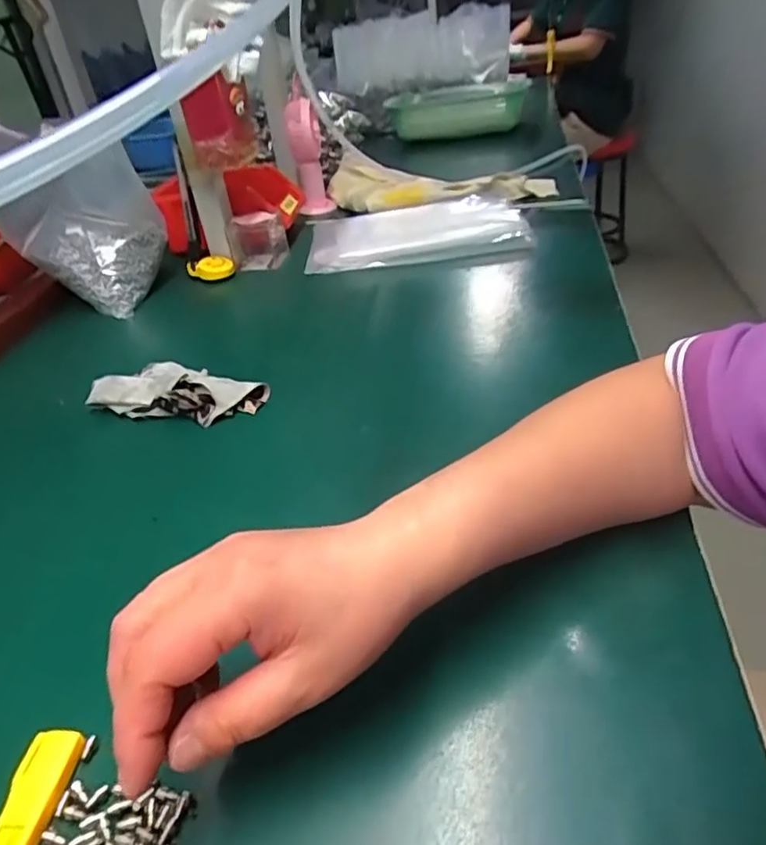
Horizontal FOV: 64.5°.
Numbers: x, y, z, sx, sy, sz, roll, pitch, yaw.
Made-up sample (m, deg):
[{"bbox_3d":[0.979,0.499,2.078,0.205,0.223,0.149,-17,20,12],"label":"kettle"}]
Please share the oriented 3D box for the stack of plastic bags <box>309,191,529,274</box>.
[{"bbox_3d":[0.036,-0.238,0.752,0.261,0.033,0.189,-5,36,6],"label":"stack of plastic bags"}]

